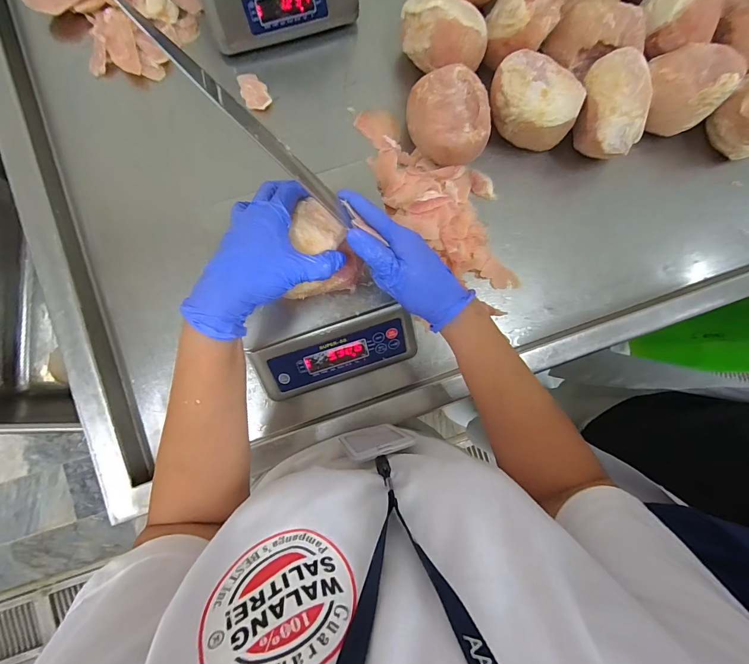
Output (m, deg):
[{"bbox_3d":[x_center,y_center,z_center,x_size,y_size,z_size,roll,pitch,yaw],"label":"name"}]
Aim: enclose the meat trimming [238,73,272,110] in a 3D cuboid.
[{"bbox_3d":[-0.191,-0.382,0.568,0.039,0.011,0.065,-25,88,-6],"label":"meat trimming"}]

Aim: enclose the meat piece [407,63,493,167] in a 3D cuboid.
[{"bbox_3d":[0.113,-0.317,0.545,0.112,0.084,0.132,-14,87,-5],"label":"meat piece"}]

